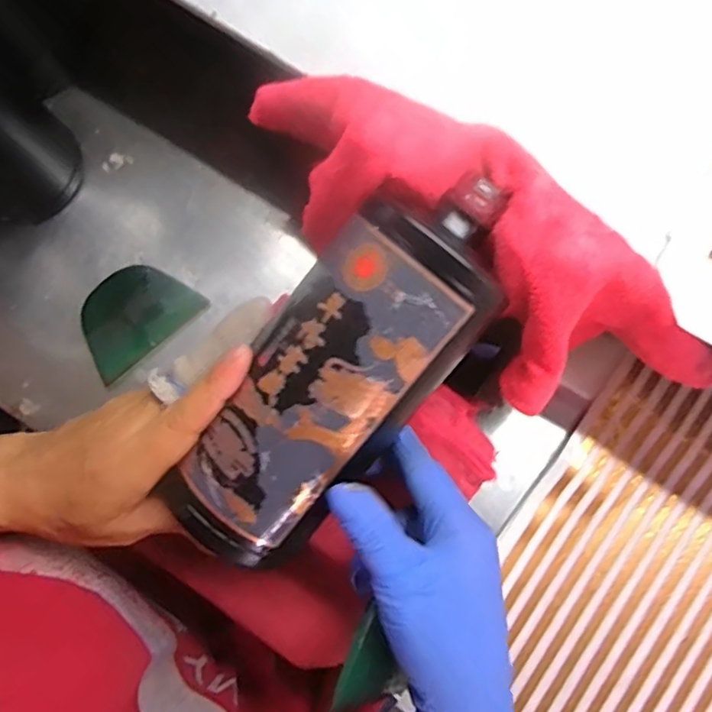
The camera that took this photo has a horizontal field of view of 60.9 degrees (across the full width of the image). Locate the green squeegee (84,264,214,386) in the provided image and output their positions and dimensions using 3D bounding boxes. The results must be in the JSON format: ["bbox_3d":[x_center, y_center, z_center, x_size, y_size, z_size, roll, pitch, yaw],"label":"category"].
[{"bbox_3d":[-0.145,-0.028,0.395,0.078,0.004,0.059,-41,77,-8],"label":"green squeegee"}]

